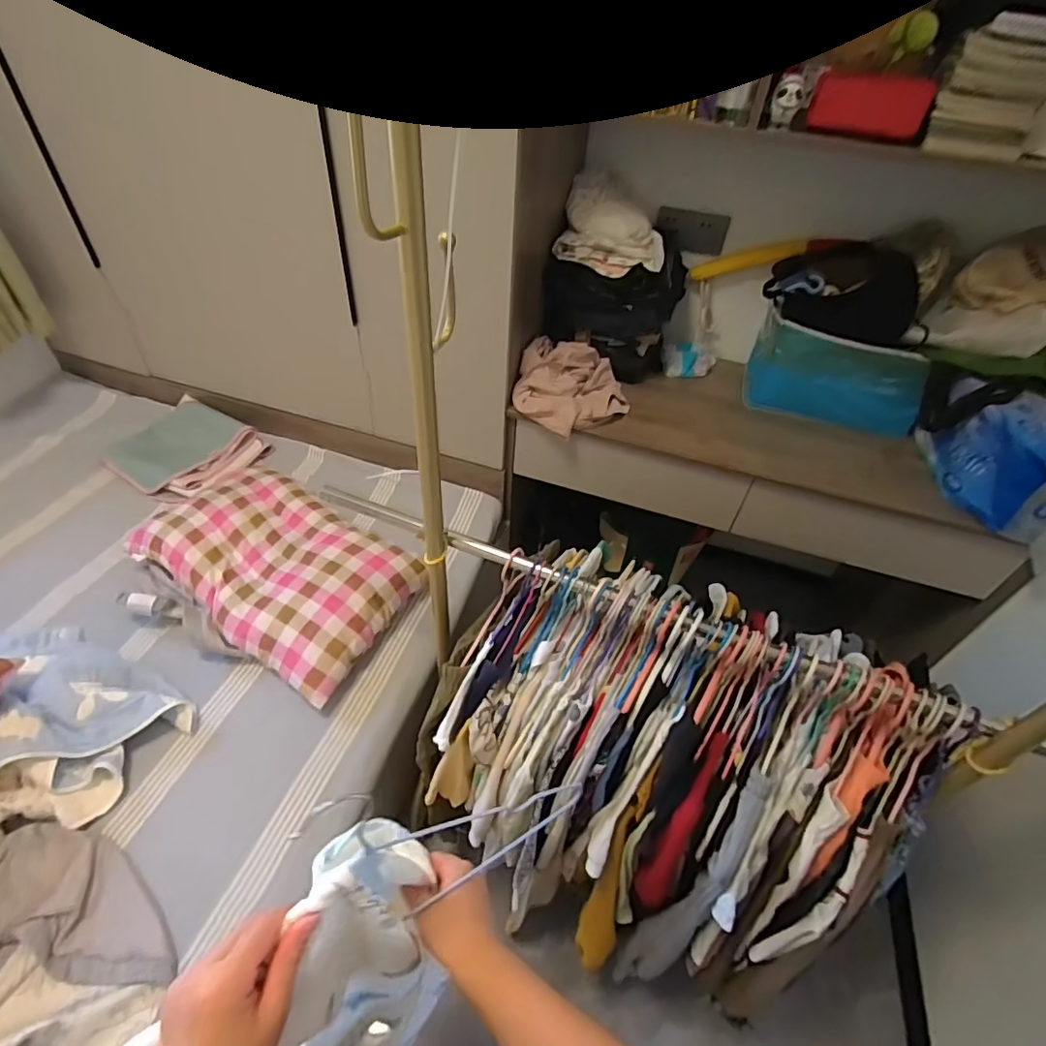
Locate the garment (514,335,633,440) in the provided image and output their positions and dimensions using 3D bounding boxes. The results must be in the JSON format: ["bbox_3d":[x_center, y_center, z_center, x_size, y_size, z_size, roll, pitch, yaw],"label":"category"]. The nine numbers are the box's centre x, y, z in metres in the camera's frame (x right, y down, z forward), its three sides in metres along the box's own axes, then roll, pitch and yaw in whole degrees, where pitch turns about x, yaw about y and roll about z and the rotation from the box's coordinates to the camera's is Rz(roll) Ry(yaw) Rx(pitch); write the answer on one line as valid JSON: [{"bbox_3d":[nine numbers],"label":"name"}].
[{"bbox_3d":[0.121,-0.329,1.289,0.262,0.107,0.242,11,45,6],"label":"garment"}]

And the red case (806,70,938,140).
[{"bbox_3d":[0.605,-0.730,0.950,0.183,0.081,0.038,25,48,19],"label":"red case"}]

